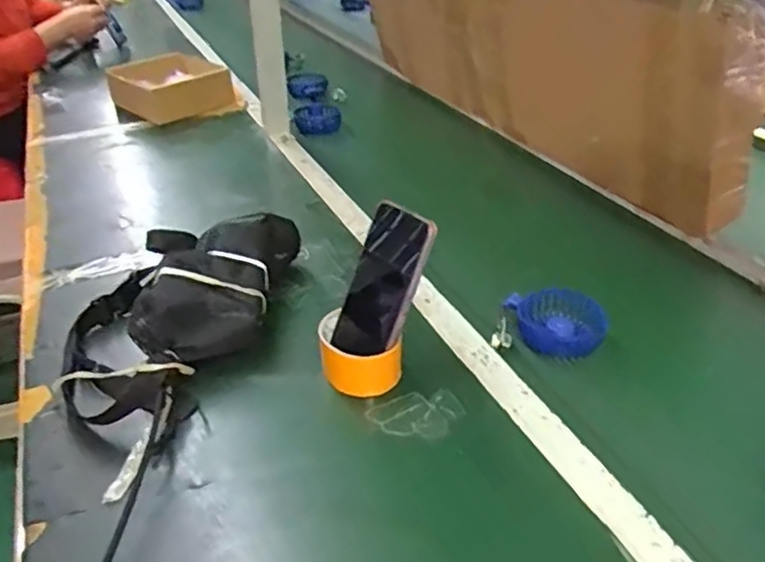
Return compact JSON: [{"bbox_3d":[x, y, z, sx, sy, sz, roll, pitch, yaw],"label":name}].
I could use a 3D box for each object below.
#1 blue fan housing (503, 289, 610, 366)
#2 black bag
[{"bbox_3d":[0.185,0.040,0.691,0.083,0.033,0.082,-11,33,-14],"label":"blue fan housing"},{"bbox_3d":[-0.223,0.027,0.705,0.204,0.087,0.296,2,32,6],"label":"black bag"}]

